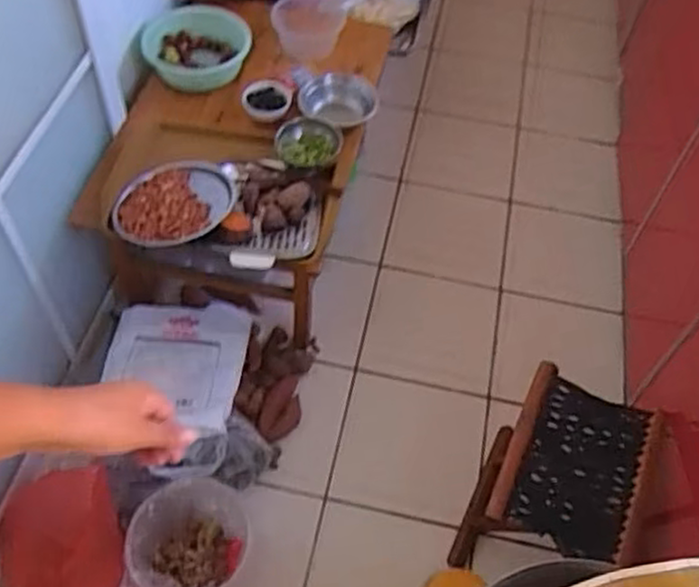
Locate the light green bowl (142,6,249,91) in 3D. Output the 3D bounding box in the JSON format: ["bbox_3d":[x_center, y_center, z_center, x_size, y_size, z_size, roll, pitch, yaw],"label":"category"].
[{"bbox_3d":[-0.329,-0.528,1.568,0.227,0.075,0.207,2,54,-2],"label":"light green bowl"}]

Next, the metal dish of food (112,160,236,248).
[{"bbox_3d":[-0.325,-0.160,1.338,0.210,0.049,0.199,2,54,-2],"label":"metal dish of food"}]

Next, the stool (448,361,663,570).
[{"bbox_3d":[0.360,0.354,1.315,0.224,0.301,0.281,23,56,13],"label":"stool"}]

